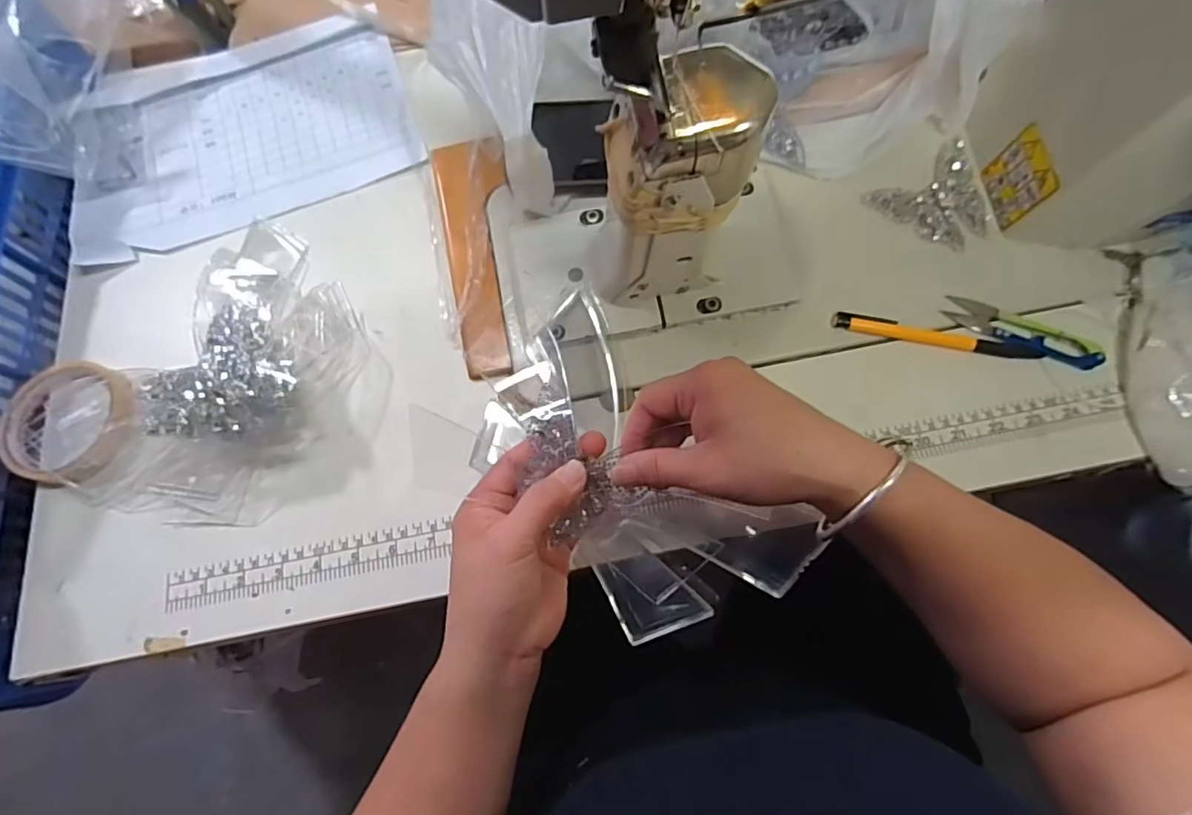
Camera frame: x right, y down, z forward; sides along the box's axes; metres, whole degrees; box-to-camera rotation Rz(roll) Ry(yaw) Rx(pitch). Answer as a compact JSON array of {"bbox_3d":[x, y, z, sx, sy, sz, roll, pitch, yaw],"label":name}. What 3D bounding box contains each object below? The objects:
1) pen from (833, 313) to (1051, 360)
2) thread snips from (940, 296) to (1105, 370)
[{"bbox_3d":[0.239,-0.050,0.421,0.139,0.008,0.013,13,73,6],"label":"pen"},{"bbox_3d":[0.299,-0.053,0.416,0.100,0.009,0.027,21,74,9],"label":"thread snips"}]

